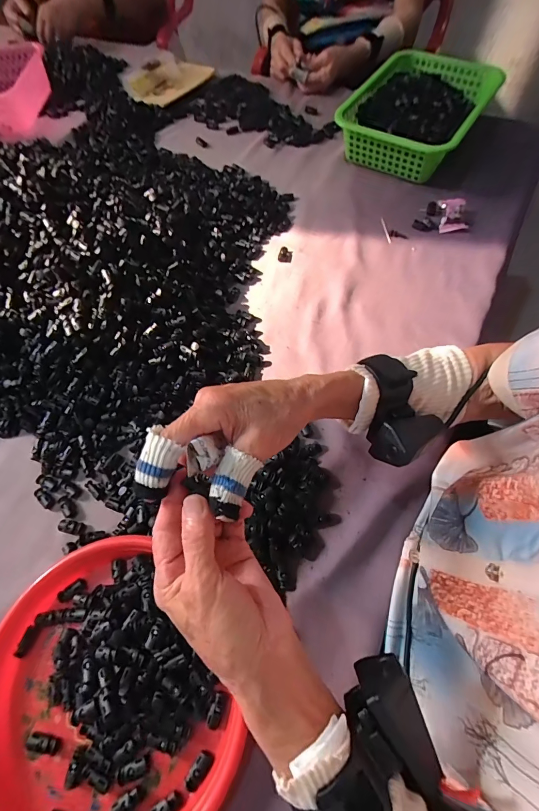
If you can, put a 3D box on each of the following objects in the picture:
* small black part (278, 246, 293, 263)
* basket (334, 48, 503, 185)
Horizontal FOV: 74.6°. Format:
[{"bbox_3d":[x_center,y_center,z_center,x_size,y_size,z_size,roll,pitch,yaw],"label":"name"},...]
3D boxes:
[{"bbox_3d":[0.026,-0.249,0.585,0.023,0.012,0.025,5,65,6],"label":"small black part"},{"bbox_3d":[0.275,-0.547,0.671,0.210,0.089,0.311,29,69,16],"label":"basket"}]

